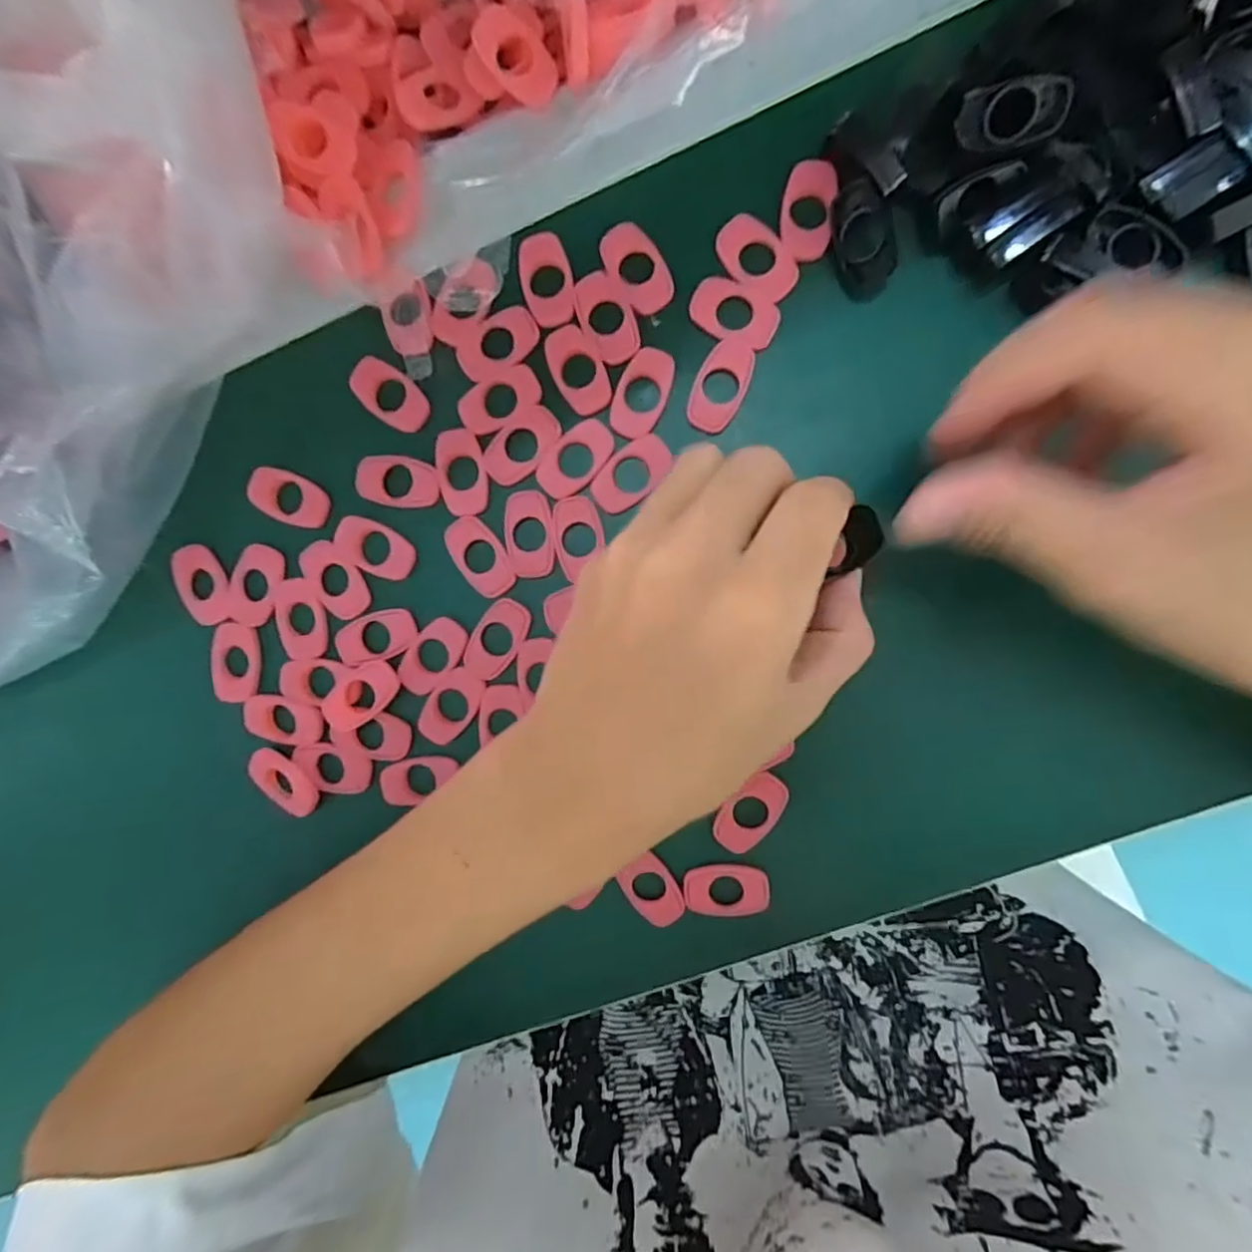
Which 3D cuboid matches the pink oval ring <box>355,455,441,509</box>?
[{"bbox_3d":[-0.087,-0.055,0.234,0.032,0.004,0.019,9,97,4],"label":"pink oval ring"}]

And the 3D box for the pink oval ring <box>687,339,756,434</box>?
[{"bbox_3d":[0.034,-0.087,0.221,0.017,0.004,0.033,23,97,2],"label":"pink oval ring"}]

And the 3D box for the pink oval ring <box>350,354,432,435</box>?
[{"bbox_3d":[-0.090,-0.088,0.233,0.031,0.004,0.019,35,98,0],"label":"pink oval ring"}]

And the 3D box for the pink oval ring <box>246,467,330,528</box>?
[{"bbox_3d":[-0.132,-0.050,0.238,0.031,0.004,0.018,28,98,1],"label":"pink oval ring"}]

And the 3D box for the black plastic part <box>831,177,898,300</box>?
[{"bbox_3d":[0.082,-0.133,0.210,0.018,0.013,0.033,-21,94,7],"label":"black plastic part"}]

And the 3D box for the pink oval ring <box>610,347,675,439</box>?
[{"bbox_3d":[0.006,-0.086,0.224,0.018,0.004,0.032,23,97,2],"label":"pink oval ring"}]

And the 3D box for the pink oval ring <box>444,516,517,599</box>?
[{"bbox_3d":[-0.056,-0.026,0.233,0.017,0.004,0.032,-33,92,7],"label":"pink oval ring"}]

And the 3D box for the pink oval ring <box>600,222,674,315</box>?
[{"bbox_3d":[0.004,-0.130,0.220,0.018,0.004,0.033,-36,92,7],"label":"pink oval ring"}]

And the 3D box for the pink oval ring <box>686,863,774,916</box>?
[{"bbox_3d":[0.039,0.102,0.235,0.032,0.004,0.020,-5,96,5],"label":"pink oval ring"}]

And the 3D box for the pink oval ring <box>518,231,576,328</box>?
[{"bbox_3d":[-0.029,-0.127,0.223,0.018,0.004,0.032,-15,95,6],"label":"pink oval ring"}]

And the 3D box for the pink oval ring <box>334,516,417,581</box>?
[{"bbox_3d":[-0.099,-0.030,0.238,0.032,0.004,0.019,24,97,2],"label":"pink oval ring"}]

